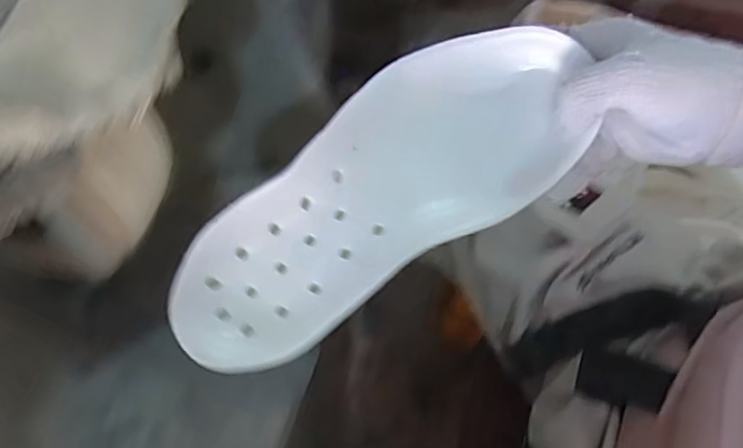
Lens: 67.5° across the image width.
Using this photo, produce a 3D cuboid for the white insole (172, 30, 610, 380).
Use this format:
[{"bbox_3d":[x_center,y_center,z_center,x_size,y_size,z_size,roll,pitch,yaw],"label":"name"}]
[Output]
[{"bbox_3d":[0.005,-0.019,0.345,0.283,0.031,0.107,-37,71,-4],"label":"white insole"}]

